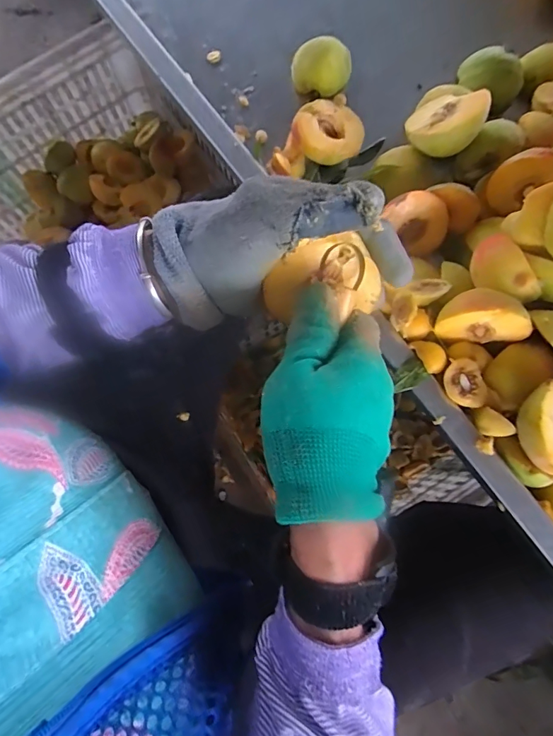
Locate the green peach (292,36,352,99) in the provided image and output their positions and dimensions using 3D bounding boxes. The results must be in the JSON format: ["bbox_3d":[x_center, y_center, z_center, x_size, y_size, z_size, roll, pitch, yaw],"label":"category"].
[{"bbox_3d":[0.045,-0.304,0.453,0.058,0.039,0.046,12,78,2],"label":"green peach"}]

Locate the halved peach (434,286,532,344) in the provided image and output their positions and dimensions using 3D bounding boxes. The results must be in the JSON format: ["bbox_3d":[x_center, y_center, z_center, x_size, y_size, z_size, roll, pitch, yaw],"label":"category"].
[{"bbox_3d":[0.154,-0.041,0.325,0.064,0.049,0.030,5,78,1],"label":"halved peach"}]

